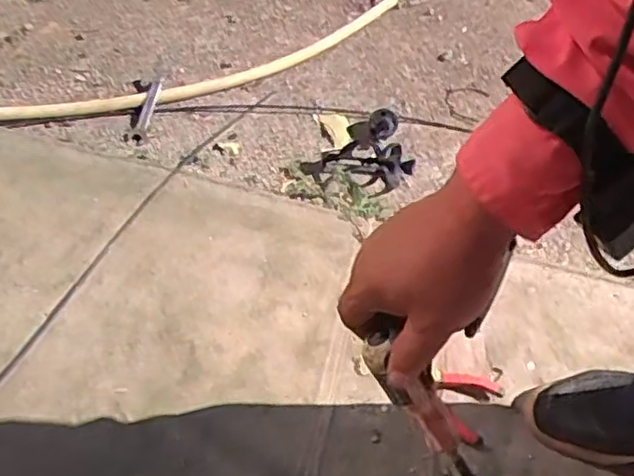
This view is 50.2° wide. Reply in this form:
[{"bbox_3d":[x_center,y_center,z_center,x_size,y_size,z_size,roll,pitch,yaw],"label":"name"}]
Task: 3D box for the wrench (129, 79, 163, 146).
[{"bbox_3d":[-0.274,-0.206,1.087,0.029,0.022,0.135,7,52,0],"label":"wrench"}]

